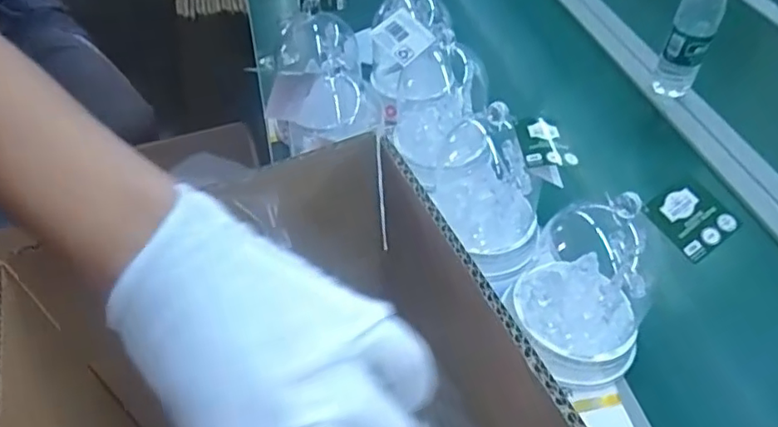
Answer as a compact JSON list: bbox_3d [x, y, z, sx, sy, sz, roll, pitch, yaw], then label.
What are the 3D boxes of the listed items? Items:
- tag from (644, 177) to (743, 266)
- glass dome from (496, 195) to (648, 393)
[{"bbox_3d":[0.289,0.003,0.567,0.065,0.009,0.068,-38,75,-6],"label":"tag"},{"bbox_3d":[0.208,0.074,0.627,0.144,0.188,0.131,23,50,21],"label":"glass dome"}]

